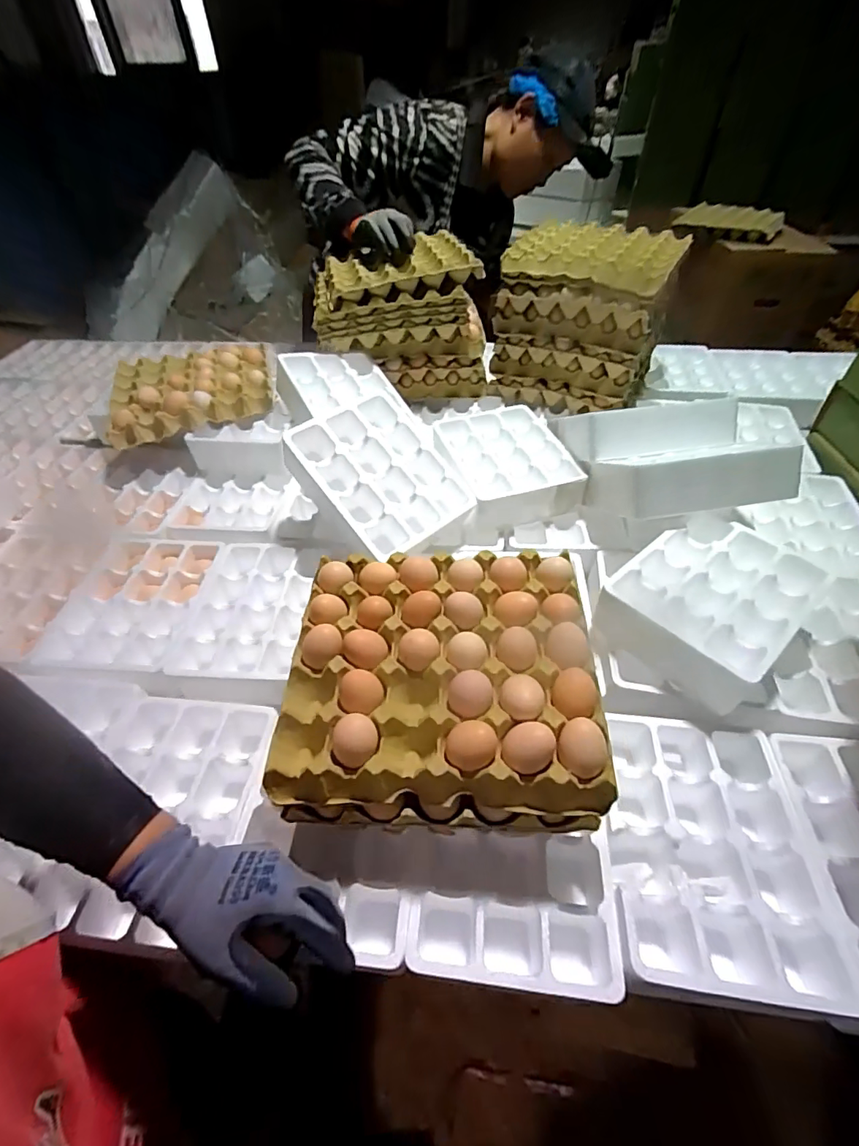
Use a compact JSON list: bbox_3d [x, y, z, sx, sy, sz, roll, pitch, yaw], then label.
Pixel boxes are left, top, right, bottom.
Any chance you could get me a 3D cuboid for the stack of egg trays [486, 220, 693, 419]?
[{"bbox_3d":[0.303,-0.510,0.983,0.281,0.262,0.230,19,50,19],"label":"stack of egg trays"}]

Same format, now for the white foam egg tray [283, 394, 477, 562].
[{"bbox_3d":[-0.076,-0.140,0.741,0.199,0.066,0.242,-34,80,-24],"label":"white foam egg tray"}]

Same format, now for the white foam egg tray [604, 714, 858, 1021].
[{"bbox_3d":[0.272,0.273,0.492,0.194,0.073,0.246,5,47,7],"label":"white foam egg tray"}]

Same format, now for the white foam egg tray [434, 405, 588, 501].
[{"bbox_3d":[0.127,-0.202,0.822,0.175,0.032,0.242,-13,48,-10],"label":"white foam egg tray"}]

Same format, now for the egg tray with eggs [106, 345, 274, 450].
[{"bbox_3d":[-0.469,-0.371,0.967,0.300,0.055,0.278,-14,48,-10],"label":"egg tray with eggs"}]

